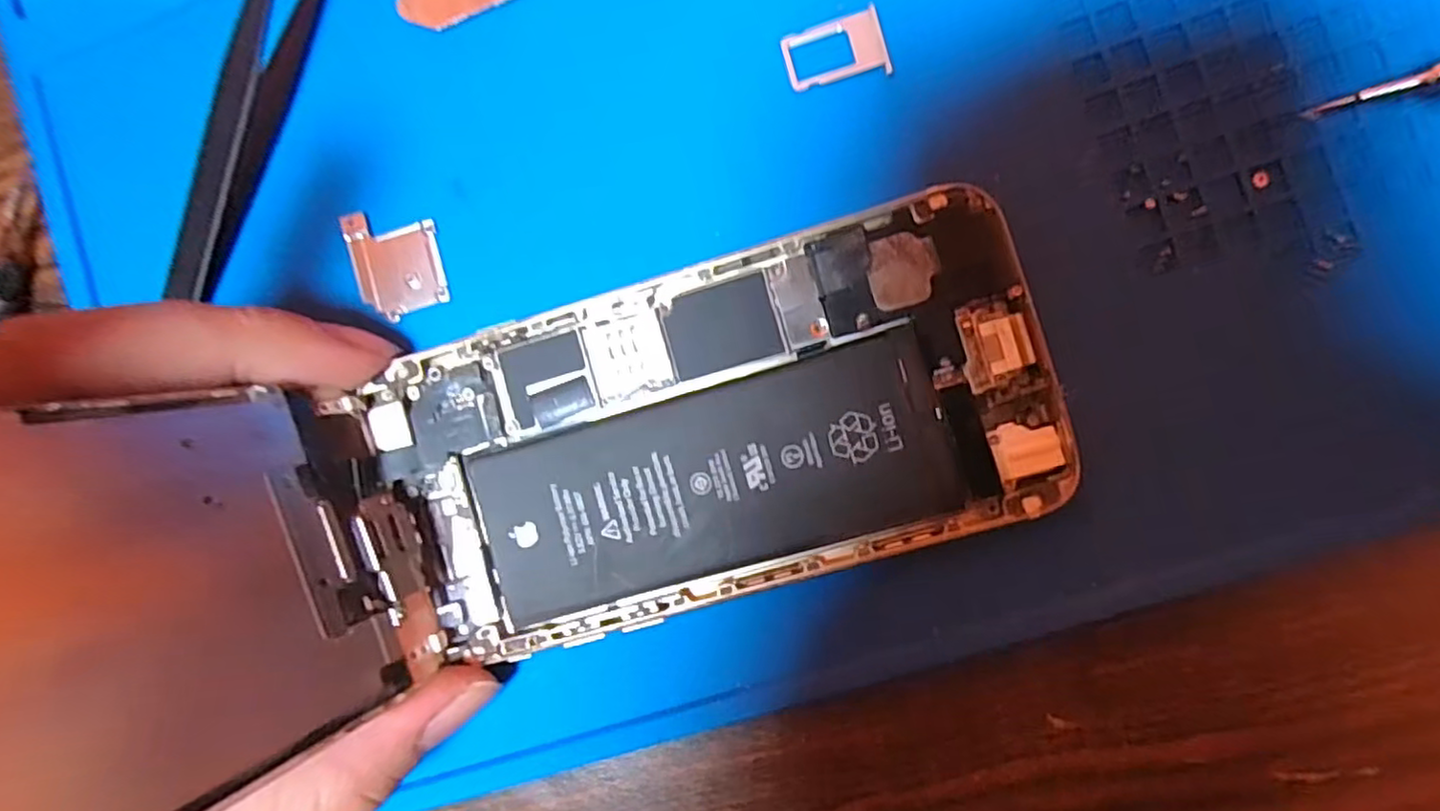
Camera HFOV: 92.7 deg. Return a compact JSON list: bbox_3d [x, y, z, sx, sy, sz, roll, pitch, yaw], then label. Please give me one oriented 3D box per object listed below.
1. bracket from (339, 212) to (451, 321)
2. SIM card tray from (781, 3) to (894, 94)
[{"bbox_3d":[-0.071,-0.032,0.149,0.020,0.004,0.024,-16,86,8],"label":"bracket"},{"bbox_3d":[0.024,-0.072,0.139,0.020,0.004,0.014,-16,86,8],"label":"SIM card tray"}]

